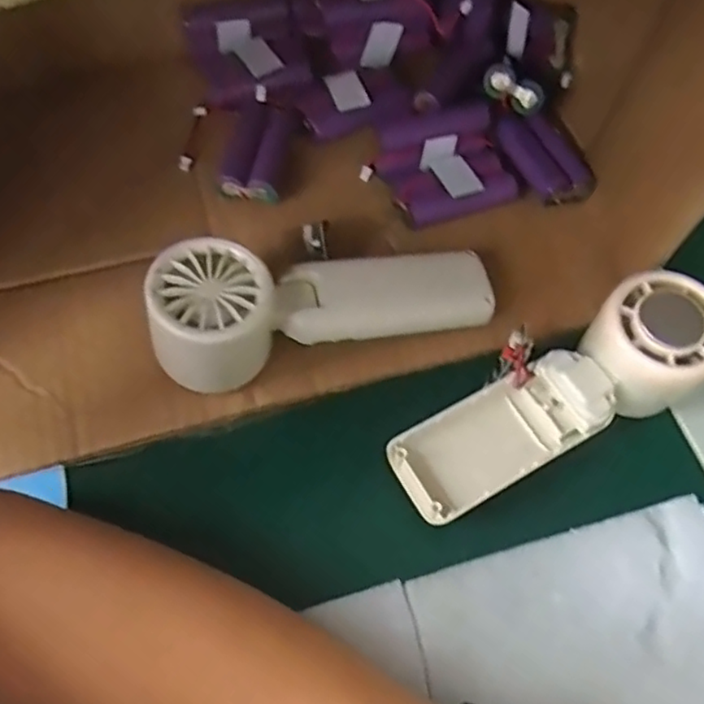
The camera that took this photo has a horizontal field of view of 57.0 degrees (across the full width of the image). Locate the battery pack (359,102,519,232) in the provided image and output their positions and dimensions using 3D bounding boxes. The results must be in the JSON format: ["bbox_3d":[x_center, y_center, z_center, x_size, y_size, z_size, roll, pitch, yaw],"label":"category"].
[{"bbox_3d":[0.053,-0.105,0.373,0.072,0.031,0.056,-18,65,-13],"label":"battery pack"}]

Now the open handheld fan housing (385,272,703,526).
[{"bbox_3d":[0.096,0.023,0.315,0.167,0.051,0.060,-30,67,-3],"label":"open handheld fan housing"}]

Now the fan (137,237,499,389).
[{"bbox_3d":[-0.012,-0.026,0.314,0.159,0.059,0.049,-13,64,-11],"label":"fan"}]

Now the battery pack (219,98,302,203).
[{"bbox_3d":[-0.054,-0.114,0.378,0.034,0.022,0.062,14,62,4],"label":"battery pack"}]

